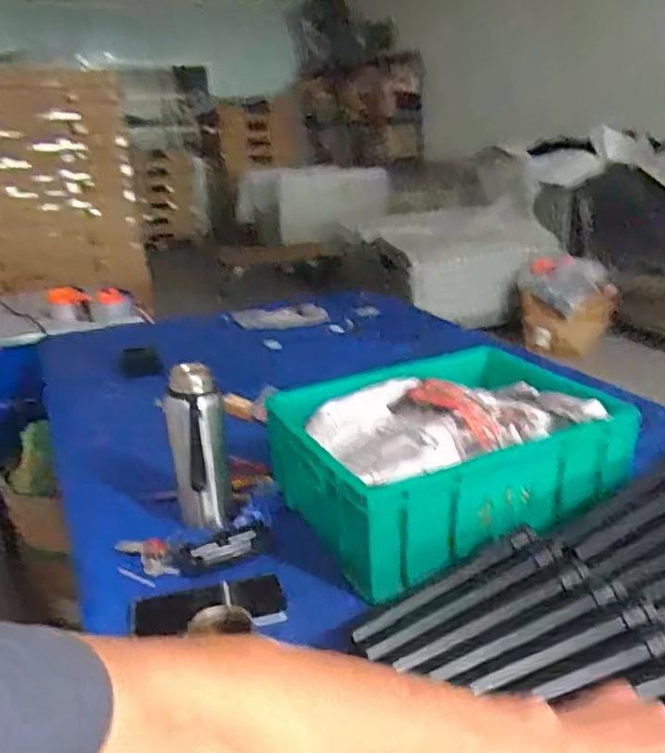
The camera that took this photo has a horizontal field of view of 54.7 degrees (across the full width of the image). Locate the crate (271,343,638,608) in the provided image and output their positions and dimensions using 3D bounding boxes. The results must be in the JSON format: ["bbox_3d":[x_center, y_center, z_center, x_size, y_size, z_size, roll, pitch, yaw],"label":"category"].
[{"bbox_3d":[0.142,0.096,0.858,0.399,0.133,0.320,-12,22,-22],"label":"crate"}]

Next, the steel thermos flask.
[{"bbox_3d":[-0.172,0.096,0.832,0.069,0.214,0.063,-7,21,-9],"label":"steel thermos flask"}]

